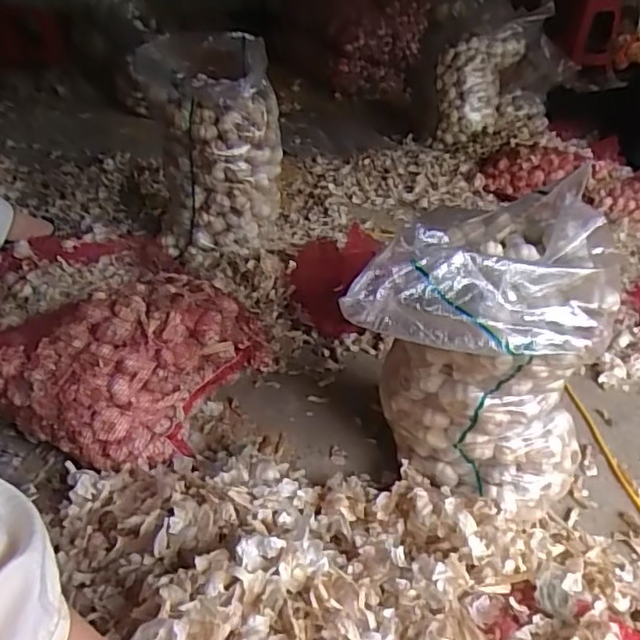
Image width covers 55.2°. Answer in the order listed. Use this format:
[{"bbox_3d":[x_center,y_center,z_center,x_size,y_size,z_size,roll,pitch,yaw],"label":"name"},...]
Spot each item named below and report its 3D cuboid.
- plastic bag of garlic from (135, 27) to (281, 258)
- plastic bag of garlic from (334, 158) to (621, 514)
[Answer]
[{"bbox_3d":[-0.253,-0.382,1.431,0.315,0.446,0.318,1,36,-10],"label":"plastic bag of garlic"},{"bbox_3d":[0.210,0.069,0.887,0.396,0.441,0.241,2,35,-8],"label":"plastic bag of garlic"}]

